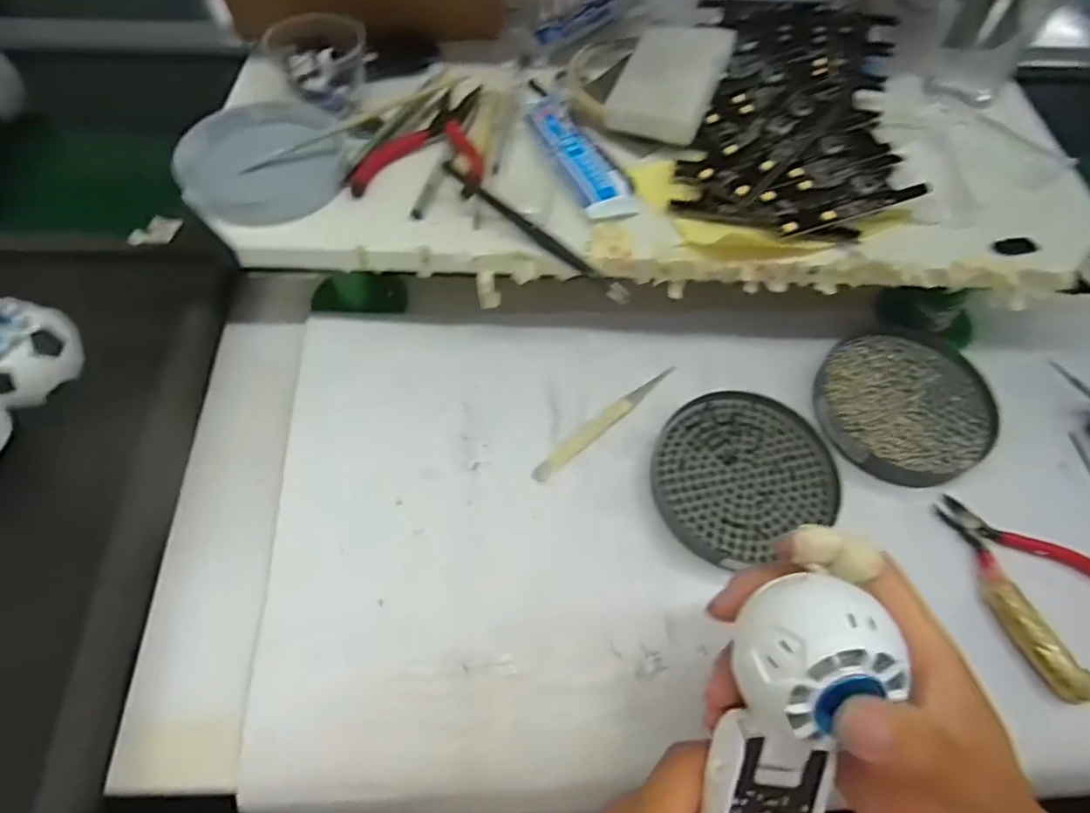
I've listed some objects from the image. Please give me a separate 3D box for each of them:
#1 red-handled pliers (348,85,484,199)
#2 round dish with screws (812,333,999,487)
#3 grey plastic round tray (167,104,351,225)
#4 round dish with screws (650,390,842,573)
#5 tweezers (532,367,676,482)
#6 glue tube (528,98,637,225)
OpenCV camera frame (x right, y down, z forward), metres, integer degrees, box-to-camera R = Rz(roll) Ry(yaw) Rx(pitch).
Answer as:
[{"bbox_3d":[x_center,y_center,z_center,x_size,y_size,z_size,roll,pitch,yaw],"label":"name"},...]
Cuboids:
[{"bbox_3d":[-0.072,-0.181,0.429,0.080,0.016,0.117,10,60,3],"label":"red-handled pliers"},{"bbox_3d":[0.244,-0.002,0.438,0.112,0.011,0.109,-16,62,-12],"label":"round dish with screws"},{"bbox_3d":[-0.182,-0.160,0.417,0.101,0.014,0.106,1,59,-1],"label":"grey plastic round tray"},{"bbox_3d":[0.122,0.041,0.410,0.115,0.010,0.103,-25,64,-16],"label":"round dish with screws"},{"bbox_3d":[0.041,0.009,0.432,0.126,0.004,0.013,-37,68,-21],"label":"tweezers"},{"bbox_3d":[0.023,-0.161,0.416,0.034,0.014,0.106,-22,63,-15],"label":"glue tube"}]

